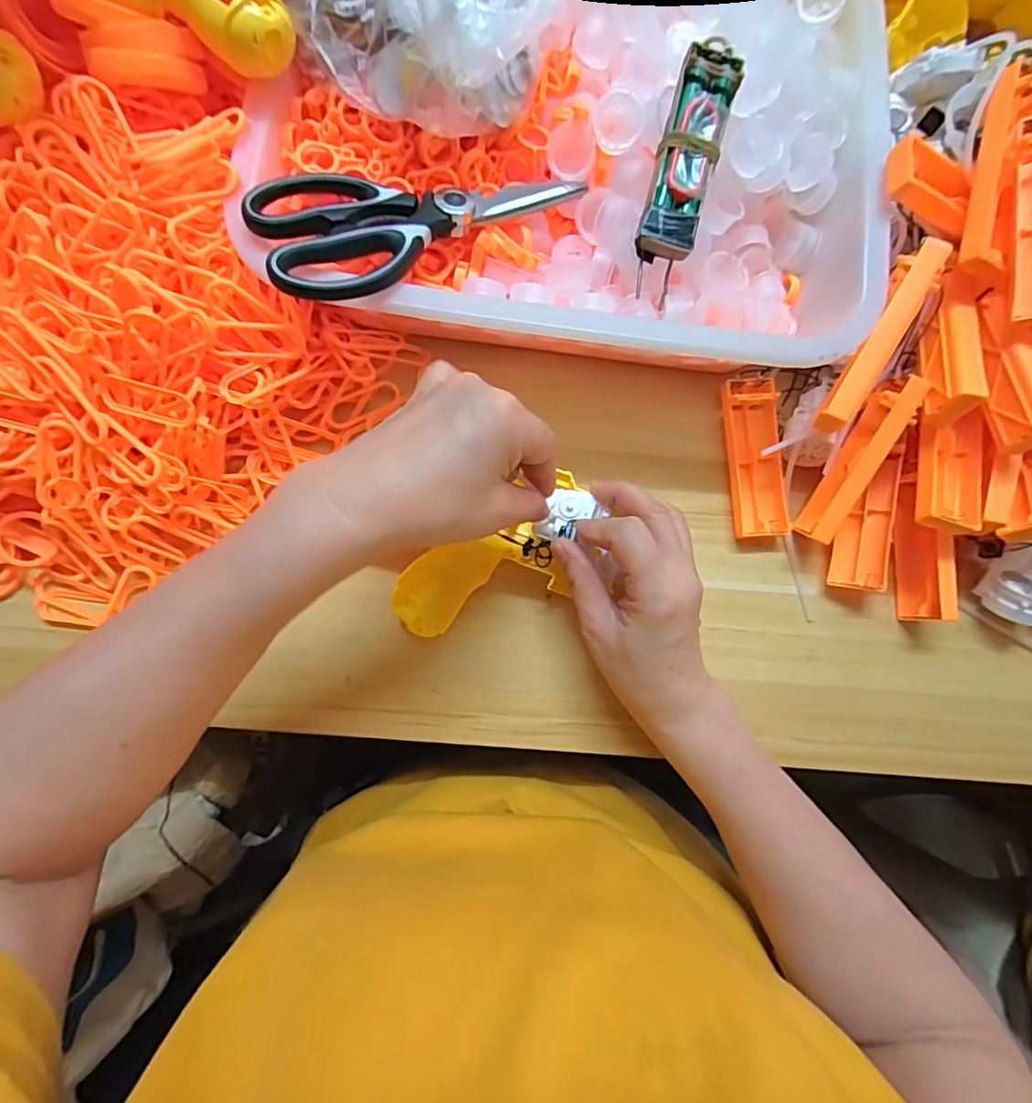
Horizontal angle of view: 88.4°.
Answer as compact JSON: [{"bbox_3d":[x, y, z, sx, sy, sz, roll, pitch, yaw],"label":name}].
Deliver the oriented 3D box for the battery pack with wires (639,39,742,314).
[{"bbox_3d":[0.096,-0.219,0.304,0.033,0.021,0.140,15,95,1],"label":"battery pack with wires"}]

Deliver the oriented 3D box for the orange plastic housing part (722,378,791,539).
[{"bbox_3d":[0.165,-0.065,0.363,0.036,0.017,0.107,-4,81,-2],"label":"orange plastic housing part"}]

